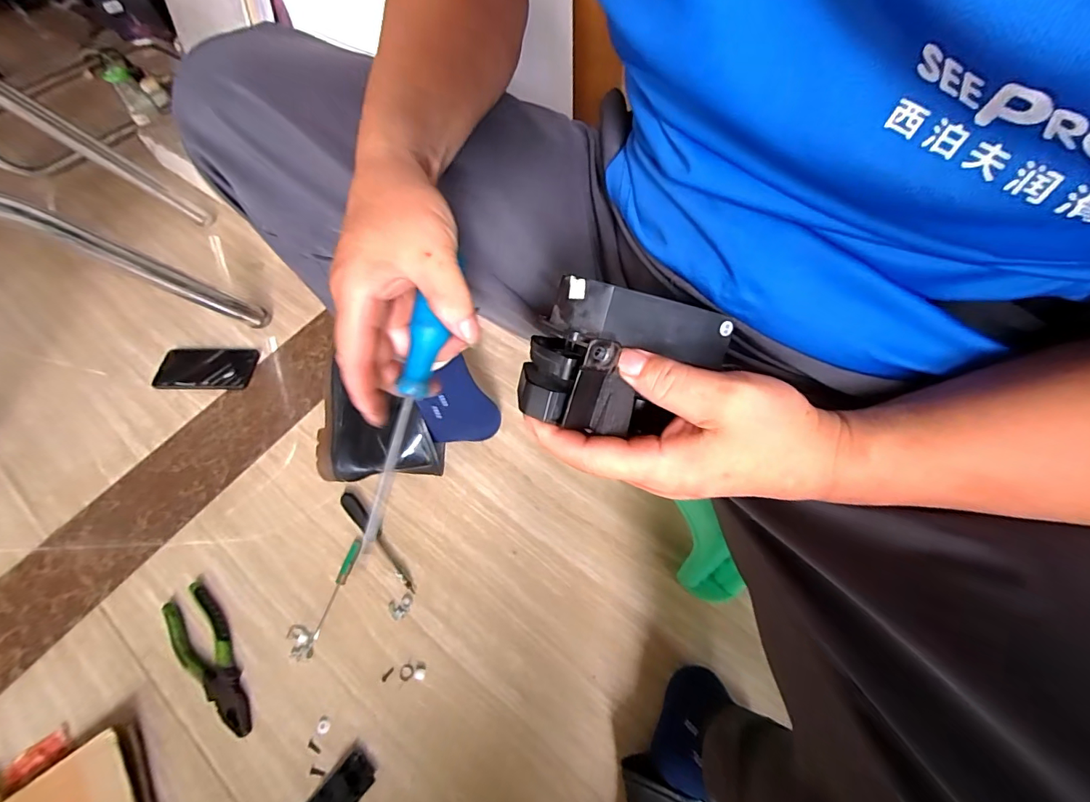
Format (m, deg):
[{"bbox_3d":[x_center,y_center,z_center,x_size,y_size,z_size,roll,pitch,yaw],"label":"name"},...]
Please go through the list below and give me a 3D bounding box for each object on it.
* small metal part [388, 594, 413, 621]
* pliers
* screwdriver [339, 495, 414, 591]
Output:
[{"bbox_3d":[-0.183,0.262,0.581,0.030,0.004,0.026,-22,60,-10],"label":"small metal part"},{"bbox_3d":[-0.401,0.308,0.551,0.052,0.017,0.193,-42,66,-18],"label":"pliers"},{"bbox_3d":[-0.223,0.185,0.612,0.021,0.020,0.164,-41,65,-20],"label":"screwdriver"}]

